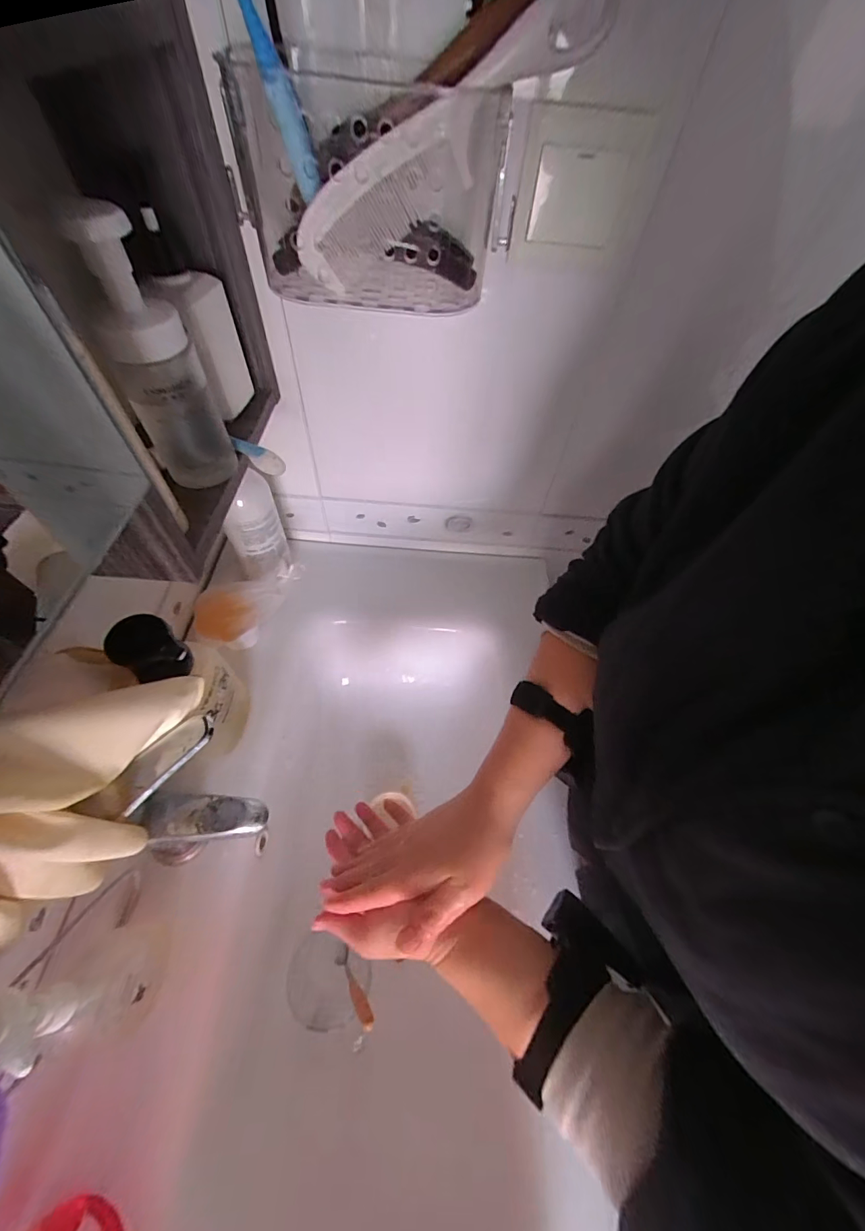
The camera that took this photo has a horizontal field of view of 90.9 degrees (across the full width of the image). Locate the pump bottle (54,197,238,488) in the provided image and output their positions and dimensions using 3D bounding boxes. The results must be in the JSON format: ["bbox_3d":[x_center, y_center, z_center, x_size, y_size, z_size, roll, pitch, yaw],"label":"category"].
[{"bbox_3d":[-0.184,-0.164,0.290,0.049,0.163,0.041,-11,58,-11],"label":"pump bottle"}]

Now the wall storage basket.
[{"bbox_3d":[-0.036,-0.264,0.272,0.169,0.101,0.074,-3,57,-6],"label":"wall storage basket"}]

